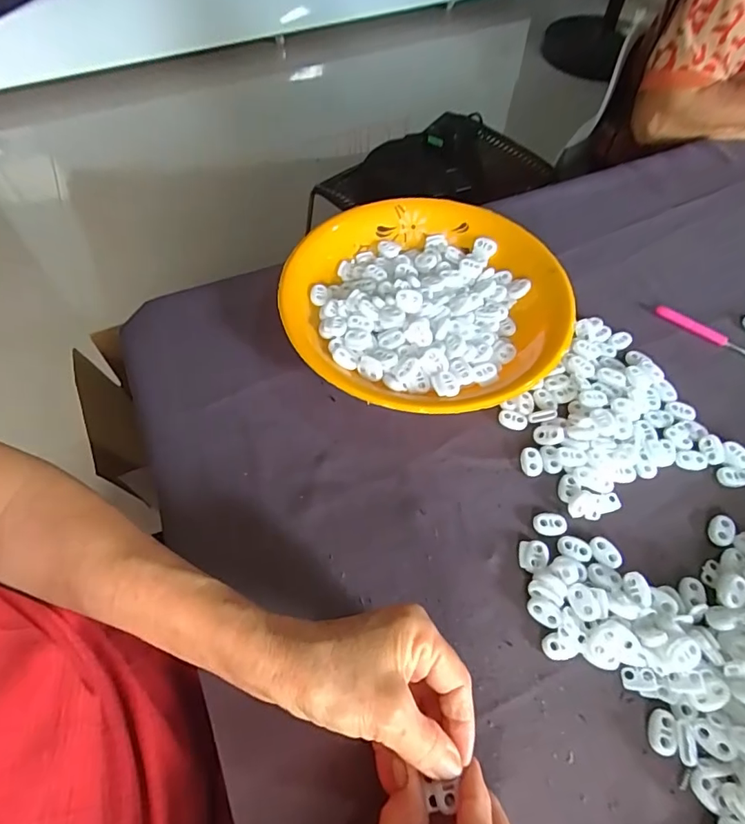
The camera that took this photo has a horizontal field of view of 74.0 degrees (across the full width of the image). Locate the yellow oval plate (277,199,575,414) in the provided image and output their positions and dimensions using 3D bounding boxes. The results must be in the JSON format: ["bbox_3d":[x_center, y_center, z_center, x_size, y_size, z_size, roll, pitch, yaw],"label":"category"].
[{"bbox_3d":[0.045,-0.096,0.432,0.237,0.039,0.243,12,58,6],"label":"yellow oval plate"}]

